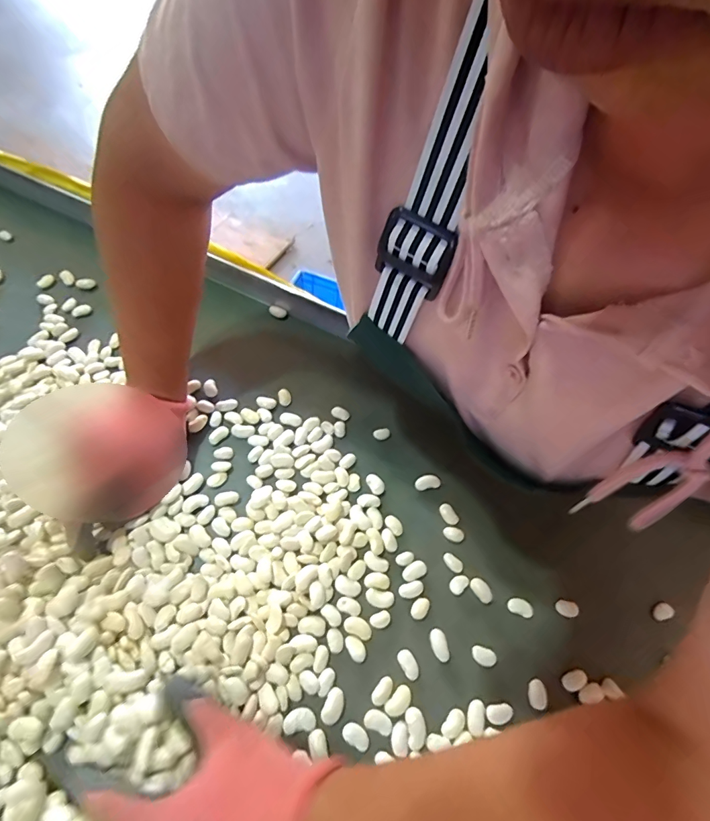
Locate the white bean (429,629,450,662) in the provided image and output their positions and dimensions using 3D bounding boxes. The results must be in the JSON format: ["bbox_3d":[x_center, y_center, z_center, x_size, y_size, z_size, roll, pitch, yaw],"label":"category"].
[{"bbox_3d":[0.068,0.190,0.334,0.012,0.006,0.023,-9,53,-5],"label":"white bean"}]

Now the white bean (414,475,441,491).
[{"bbox_3d":[0.072,0.071,0.407,0.025,0.009,0.013,-10,53,-6],"label":"white bean"}]

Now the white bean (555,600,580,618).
[{"bbox_3d":[0.182,0.170,0.354,0.019,0.006,0.012,0,53,1],"label":"white bean"}]

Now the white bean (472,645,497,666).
[{"bbox_3d":[0.104,0.197,0.331,0.019,0.006,0.012,8,53,7],"label":"white bean"}]

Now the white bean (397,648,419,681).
[{"bbox_3d":[0.042,0.199,0.325,0.012,0.004,0.021,-25,56,-17],"label":"white bean"}]

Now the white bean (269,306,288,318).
[{"bbox_3d":[-0.095,-0.121,0.507,0.021,0.004,0.014,9,98,-7],"label":"white bean"}]

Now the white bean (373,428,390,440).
[{"bbox_3d":[0.028,0.025,0.431,0.017,0.005,0.010,-14,54,-9],"label":"white bean"}]

